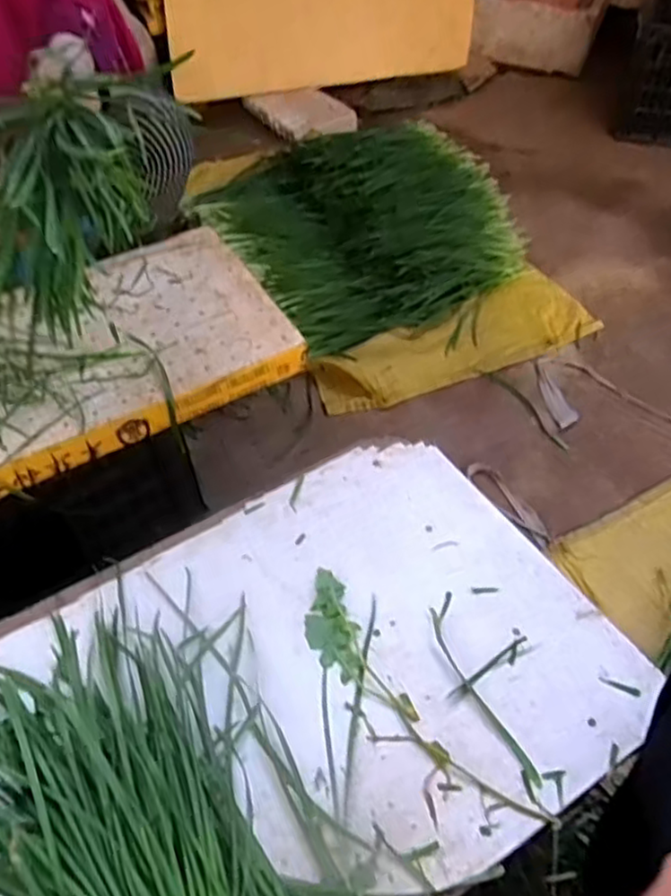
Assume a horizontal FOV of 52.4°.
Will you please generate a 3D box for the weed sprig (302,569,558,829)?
[{"bbox_3d":[0.056,0.212,0.570,0.063,0.010,0.271,-33,56,-24],"label":"weed sprig"}]

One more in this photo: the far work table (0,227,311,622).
[{"bbox_3d":[-0.384,-0.019,0.933,0.629,0.257,0.312,-26,53,-19],"label":"far work table"}]

